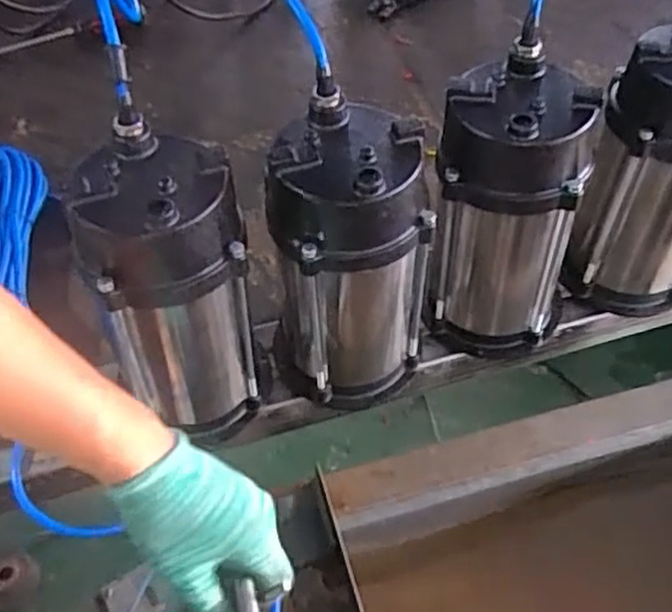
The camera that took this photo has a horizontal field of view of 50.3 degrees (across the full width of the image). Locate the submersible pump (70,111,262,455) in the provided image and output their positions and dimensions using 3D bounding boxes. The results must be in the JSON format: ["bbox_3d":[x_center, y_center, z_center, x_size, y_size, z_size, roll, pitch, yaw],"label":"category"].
[{"bbox_3d":[-0.128,-0.005,0.584,0.115,0.251,0.103,-12,51,-8],"label":"submersible pump"}]

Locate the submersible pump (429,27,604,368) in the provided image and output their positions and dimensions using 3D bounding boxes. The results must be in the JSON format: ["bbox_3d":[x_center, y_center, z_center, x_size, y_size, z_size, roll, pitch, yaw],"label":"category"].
[{"bbox_3d":[0.152,-0.079,0.642,0.126,0.255,0.108,3,51,3],"label":"submersible pump"}]

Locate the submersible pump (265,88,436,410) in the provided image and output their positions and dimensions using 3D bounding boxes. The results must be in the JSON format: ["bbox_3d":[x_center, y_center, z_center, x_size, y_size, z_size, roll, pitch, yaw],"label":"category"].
[{"bbox_3d":[0.011,-0.025,0.615,0.127,0.272,0.110,4,51,4],"label":"submersible pump"}]

